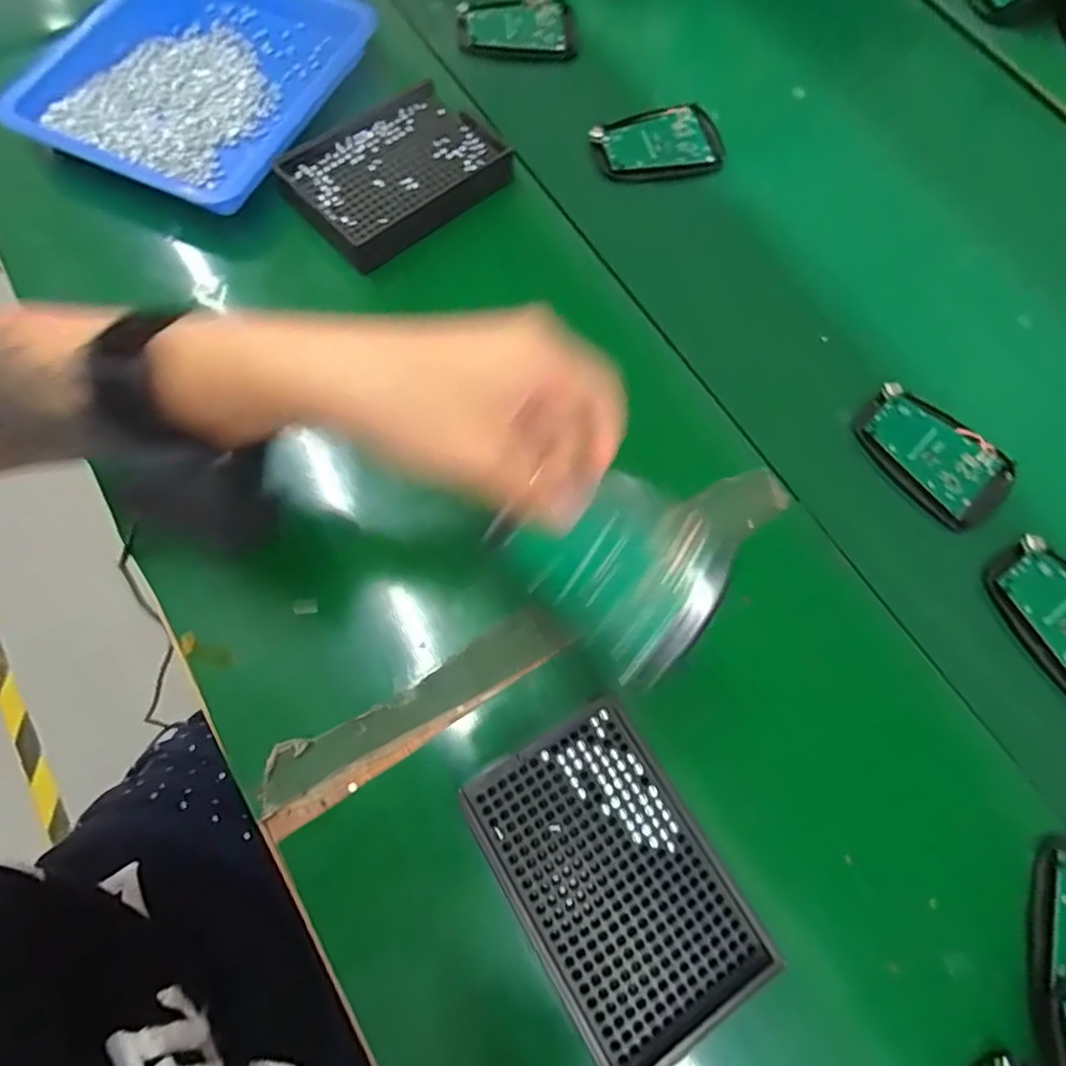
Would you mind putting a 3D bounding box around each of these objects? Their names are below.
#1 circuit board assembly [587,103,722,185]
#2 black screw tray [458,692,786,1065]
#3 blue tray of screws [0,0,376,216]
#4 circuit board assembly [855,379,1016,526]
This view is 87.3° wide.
[{"bbox_3d":[0.094,-0.296,0.424,0.094,0.014,0.063,-13,74,-5],"label":"circuit board assembly"},{"bbox_3d":[0.037,0.157,0.256,0.090,0.012,0.133,-30,77,-9],"label":"black screw tray"},{"bbox_3d":[-0.234,-0.331,0.396,0.171,0.028,0.217,20,74,5],"label":"blue tray of screws"},{"bbox_3d":[0.254,-0.052,0.355,0.061,0.010,0.094,-39,78,-11],"label":"circuit board assembly"}]

